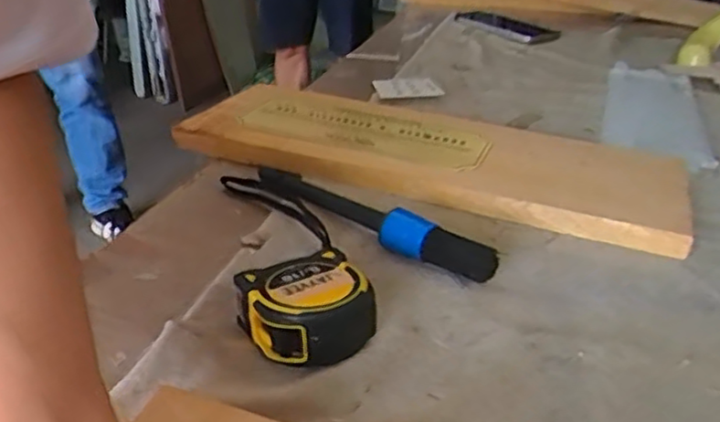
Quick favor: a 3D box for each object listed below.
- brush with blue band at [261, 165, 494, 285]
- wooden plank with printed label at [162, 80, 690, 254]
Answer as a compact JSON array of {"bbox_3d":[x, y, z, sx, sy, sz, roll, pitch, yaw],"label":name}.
[{"bbox_3d":[0.002,0.002,0.472,0.209,0.026,0.025,26,36,33],"label":"brush with blue band"},{"bbox_3d":[0.057,-0.051,0.575,0.405,0.031,0.145,13,31,17],"label":"wooden plank with printed label"}]

